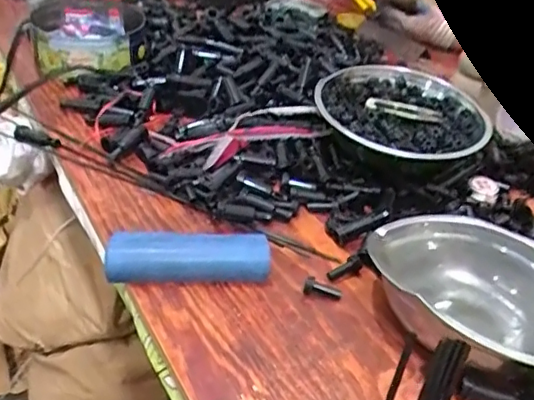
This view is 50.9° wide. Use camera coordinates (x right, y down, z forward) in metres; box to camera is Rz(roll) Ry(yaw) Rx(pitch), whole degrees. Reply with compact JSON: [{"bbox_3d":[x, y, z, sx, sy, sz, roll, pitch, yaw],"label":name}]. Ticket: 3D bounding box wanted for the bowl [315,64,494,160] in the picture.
[{"bbox_3d":[0.179,-0.108,0.749,0.215,0.078,0.182,23,39,21],"label":"bowl"}]

